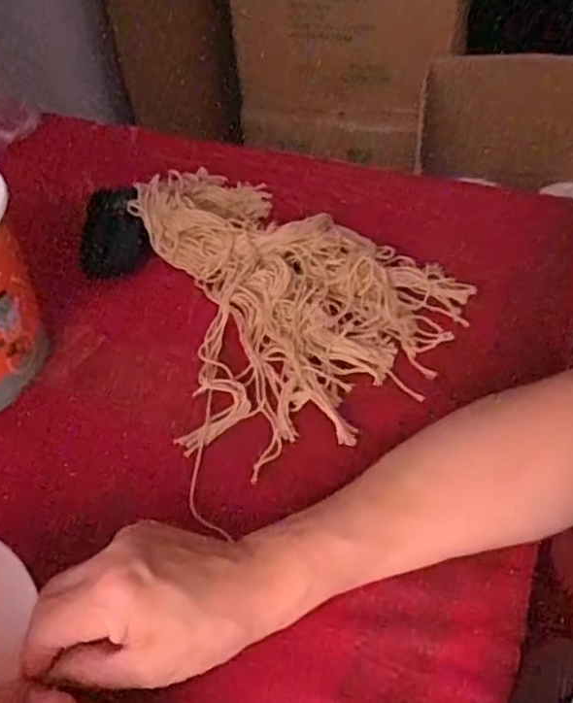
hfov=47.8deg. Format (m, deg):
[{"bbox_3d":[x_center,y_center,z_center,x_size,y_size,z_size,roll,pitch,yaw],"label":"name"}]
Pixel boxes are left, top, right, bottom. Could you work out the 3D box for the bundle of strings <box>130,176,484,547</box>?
[{"bbox_3d":[-0.025,-0.061,0.526,0.250,0.038,0.320,-30,52,-20],"label":"bundle of strings"}]

